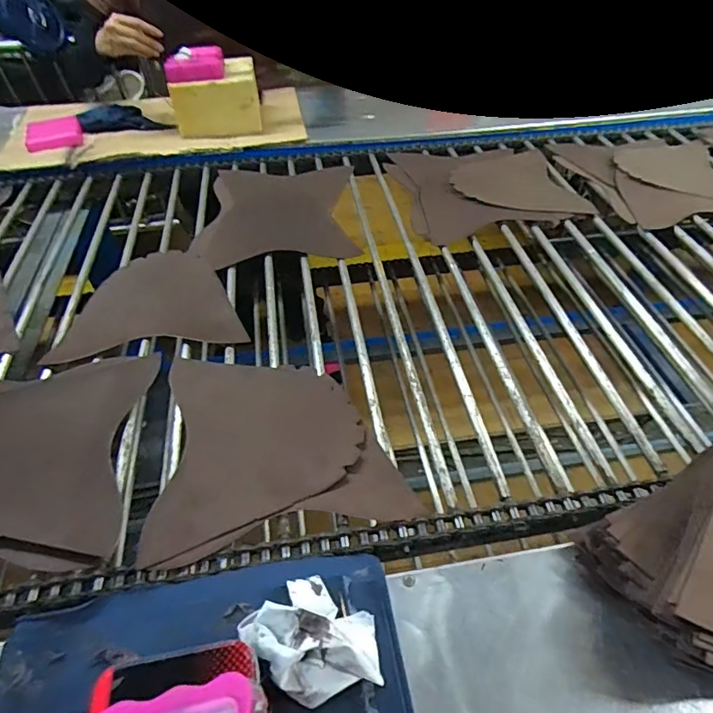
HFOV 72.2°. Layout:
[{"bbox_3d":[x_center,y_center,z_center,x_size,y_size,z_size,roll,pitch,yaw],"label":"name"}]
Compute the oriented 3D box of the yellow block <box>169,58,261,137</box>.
[{"bbox_3d":[-0.294,-0.536,1.026,0.171,0.105,0.121,-11,49,-10],"label":"yellow block"}]

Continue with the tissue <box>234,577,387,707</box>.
[{"bbox_3d":[-0.029,0.219,0.379,0.102,0.055,0.078,28,54,23],"label":"tissue"}]

